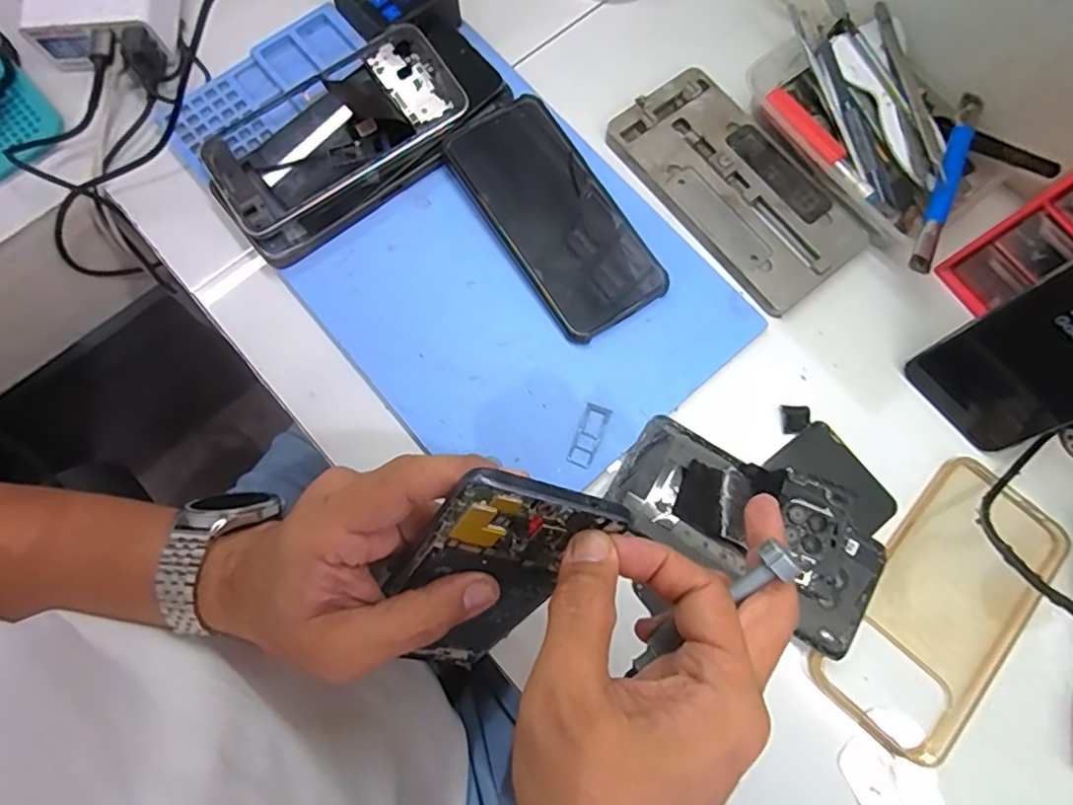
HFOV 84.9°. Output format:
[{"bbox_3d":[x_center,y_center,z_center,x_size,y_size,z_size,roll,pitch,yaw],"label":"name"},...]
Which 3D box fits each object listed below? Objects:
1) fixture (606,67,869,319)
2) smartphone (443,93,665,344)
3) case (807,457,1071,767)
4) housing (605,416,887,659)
[{"bbox_3d":[0.137,-0.150,0.404,0.092,0.010,0.178,-37,80,-10],"label":"fixture"},{"bbox_3d":[0.014,-0.123,0.386,0.080,0.017,0.160,-33,80,-9],"label":"smartphone"},{"bbox_3d":[0.239,0.119,0.348,0.083,0.018,0.169,41,78,8],"label":"case"},{"bbox_3d":[0.125,0.068,0.341,0.156,0.019,0.080,32,79,8],"label":"housing"}]

